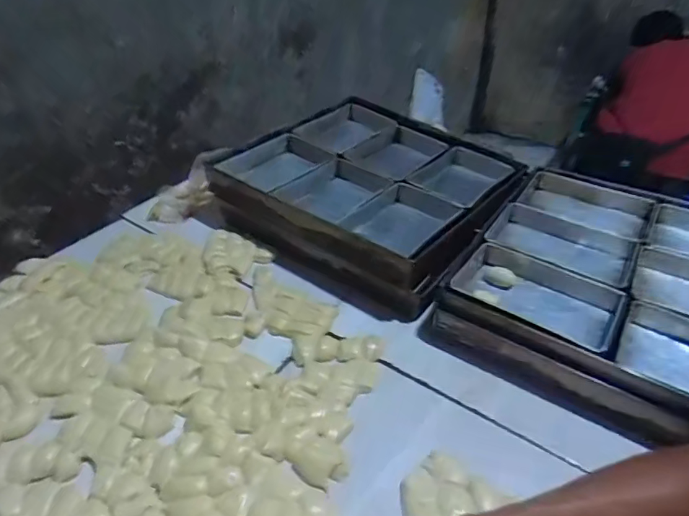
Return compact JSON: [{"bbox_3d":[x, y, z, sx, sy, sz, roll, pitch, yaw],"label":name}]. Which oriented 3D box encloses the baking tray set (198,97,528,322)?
[{"bbox_3d":[0.041,-0.147,0.955,0.472,0.114,0.463,24,44,26],"label":"baking tray set"}]

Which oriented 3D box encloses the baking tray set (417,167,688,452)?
[{"bbox_3d":[0.424,0.049,0.745,0.452,0.096,0.465,23,43,24],"label":"baking tray set"}]

